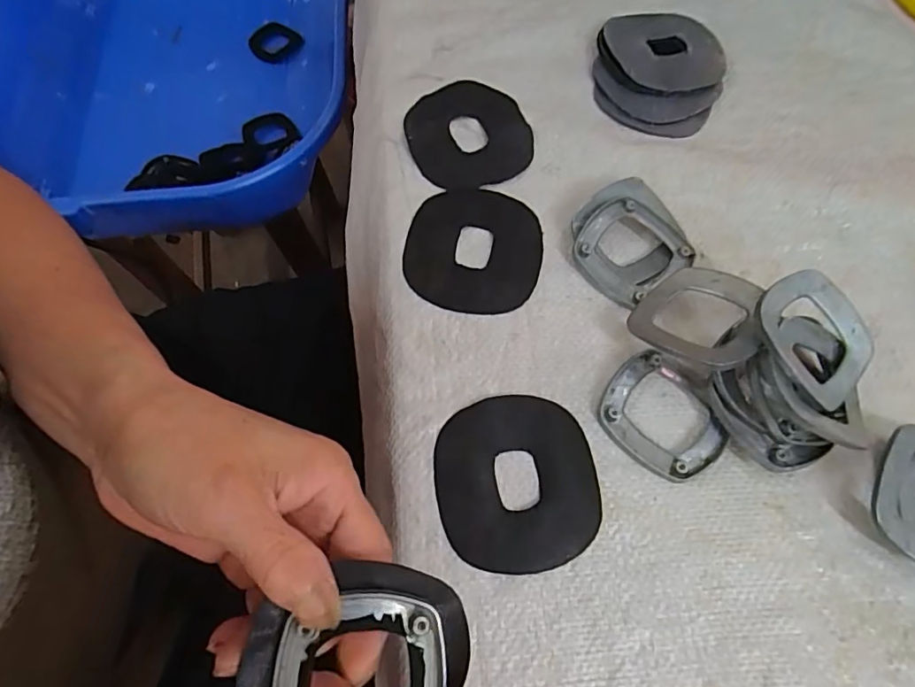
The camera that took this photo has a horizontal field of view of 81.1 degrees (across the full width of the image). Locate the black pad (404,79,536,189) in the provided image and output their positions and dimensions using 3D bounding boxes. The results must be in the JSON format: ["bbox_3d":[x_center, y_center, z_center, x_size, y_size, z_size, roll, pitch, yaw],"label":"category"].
[{"bbox_3d":[0.007,-0.134,0.342,0.077,0.009,0.080,-7,67,-4],"label":"black pad"}]

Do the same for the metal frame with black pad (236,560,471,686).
[{"bbox_3d":[-0.034,0.111,0.178,0.073,0.015,0.068,7,67,2],"label":"metal frame with black pad"}]

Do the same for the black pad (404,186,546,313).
[{"bbox_3d":[0.010,-0.055,0.310,0.076,0.004,0.081,7,67,2],"label":"black pad"}]

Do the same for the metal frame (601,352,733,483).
[{"bbox_3d":[0.106,0.034,0.272,0.061,0.007,0.061,37,71,14],"label":"metal frame"}]

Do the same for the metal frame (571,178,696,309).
[{"bbox_3d":[0.098,-0.059,0.308,0.063,0.015,0.062,-32,71,-14],"label":"metal frame"}]

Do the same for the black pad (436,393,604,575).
[{"bbox_3d":[0.029,0.066,0.258,0.076,0.004,0.079,-7,67,-4],"label":"black pad"}]

